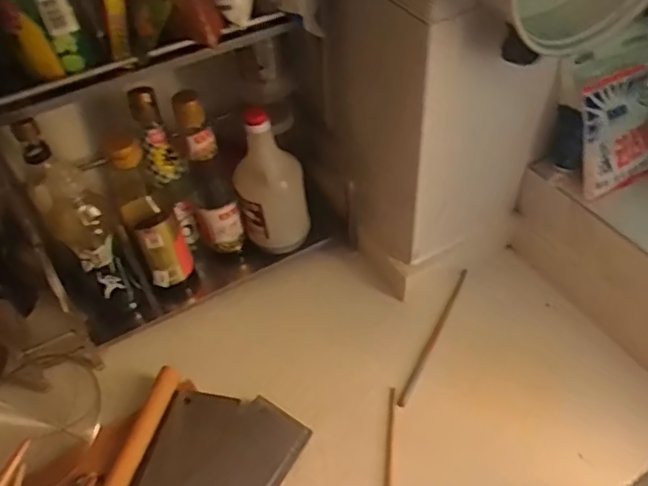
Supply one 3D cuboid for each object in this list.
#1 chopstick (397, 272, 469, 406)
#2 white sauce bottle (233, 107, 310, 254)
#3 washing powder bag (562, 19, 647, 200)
[{"bbox_3d":[0.146,0.120,0.776,0.011,0.009,0.224,20,52,21],"label":"chopstick"},{"bbox_3d":[-0.069,-0.068,0.788,0.089,0.222,0.078,-7,48,-2],"label":"white sauce bottle"},{"bbox_3d":[0.356,-0.158,0.719,0.128,0.181,0.034,-24,18,-17],"label":"washing powder bag"}]

